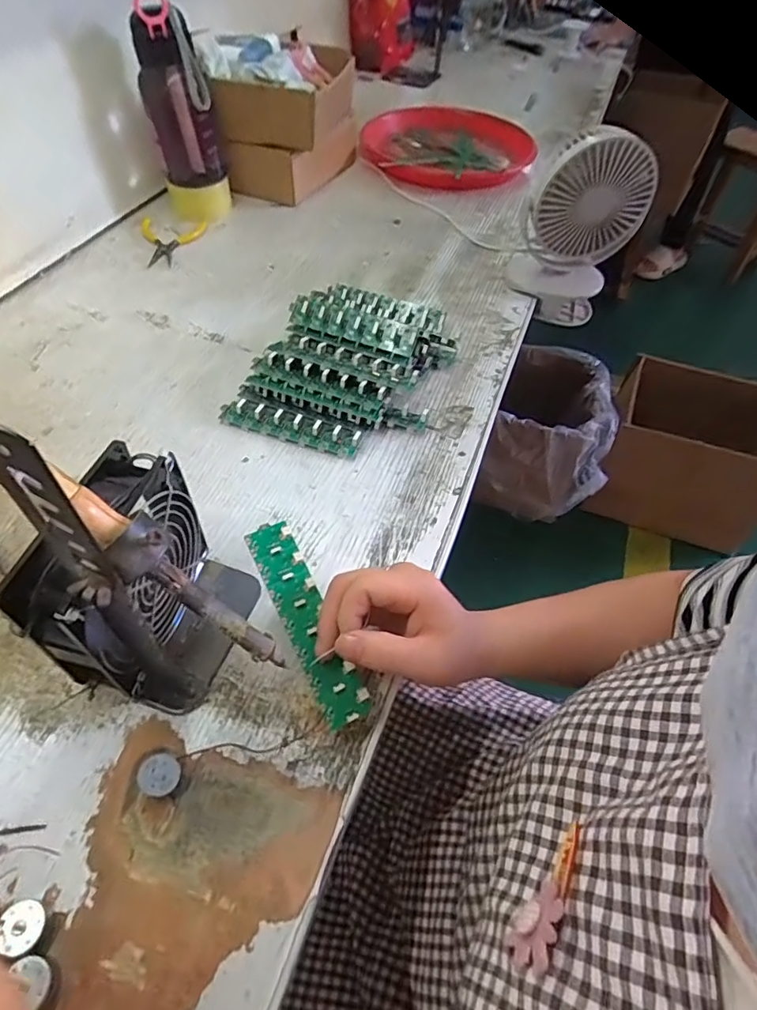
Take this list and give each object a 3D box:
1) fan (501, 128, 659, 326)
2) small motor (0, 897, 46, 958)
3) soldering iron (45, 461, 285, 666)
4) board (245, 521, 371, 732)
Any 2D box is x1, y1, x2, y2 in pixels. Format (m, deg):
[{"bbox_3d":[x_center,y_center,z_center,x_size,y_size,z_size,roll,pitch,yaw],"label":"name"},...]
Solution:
[{"bbox_3d":[0.238,-0.329,0.646,0.128,0.207,0.131,16,51,9],"label":"fan"},{"bbox_3d":[-0.182,0.216,0.277,0.024,0.014,0.021,21,52,13],"label":"small motor"},{"bbox_3d":[-0.118,0.014,0.250,0.202,0.021,0.029,45,47,-25],"label":"soldering iron"},{"bbox_3d":[-0.046,0.074,0.349,0.029,0.007,0.136,-22,74,-20],"label":"board"}]

